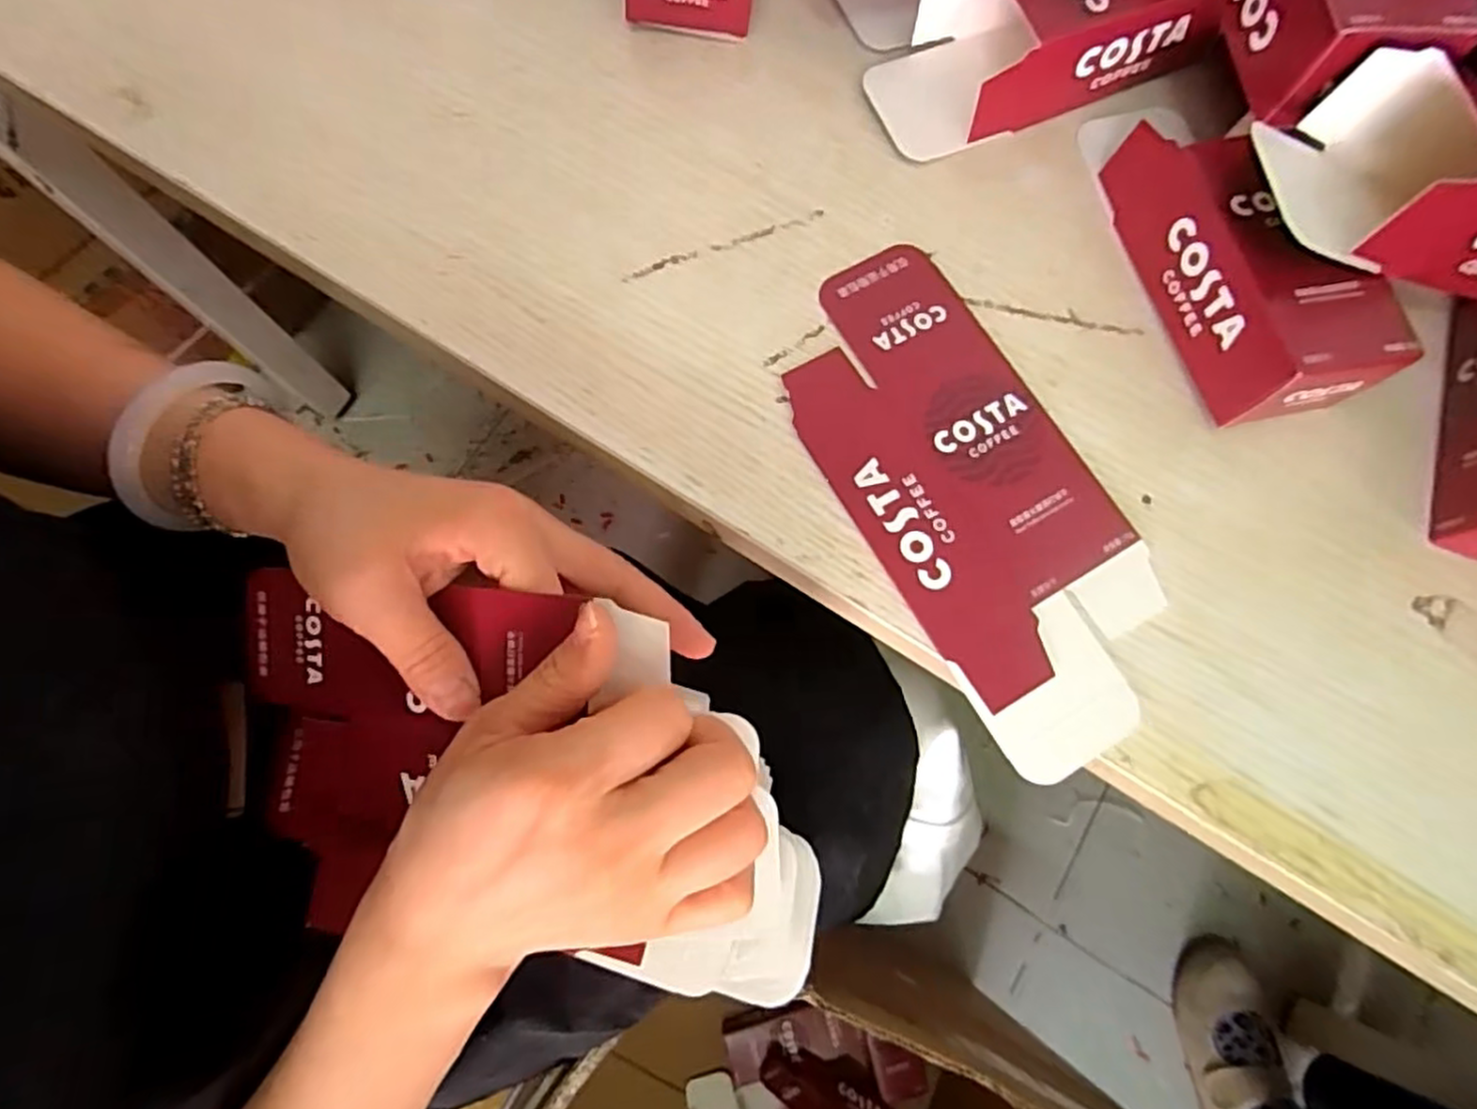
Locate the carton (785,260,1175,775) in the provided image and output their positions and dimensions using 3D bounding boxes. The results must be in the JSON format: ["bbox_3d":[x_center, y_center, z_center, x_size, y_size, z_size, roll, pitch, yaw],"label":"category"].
[{"bbox_3d":[0.091,-0.026,0.288,0.092,0.004,0.208,-29,78,-8],"label":"carton"}]

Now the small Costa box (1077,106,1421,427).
[{"bbox_3d":[0.198,-0.132,0.299,0.056,0.045,0.157,-16,77,-6],"label":"small Costa box"}]

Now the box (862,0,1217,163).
[{"bbox_3d":[0.132,-0.233,0.326,0.140,0.043,0.065,-21,77,-7],"label":"box"}]

